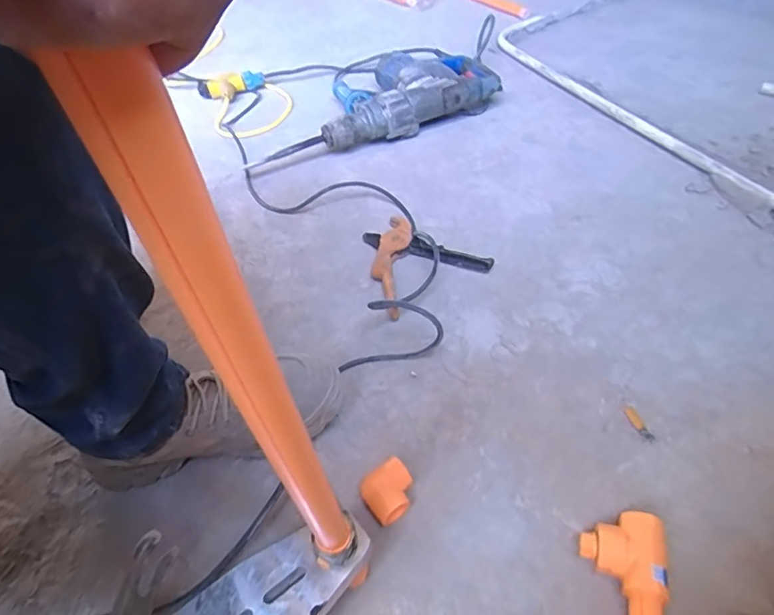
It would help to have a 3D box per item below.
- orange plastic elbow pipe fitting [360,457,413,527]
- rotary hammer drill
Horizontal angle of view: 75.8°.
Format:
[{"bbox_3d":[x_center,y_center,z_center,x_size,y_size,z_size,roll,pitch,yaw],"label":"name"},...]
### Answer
[{"bbox_3d":[0.004,0.188,0.502,0.049,0.041,0.047,-28,51,-18],"label":"orange plastic elbow pipe fitting"},{"bbox_3d":[0.019,-0.450,1.041,0.375,0.096,0.251,-20,49,-12],"label":"rotary hammer drill"}]

